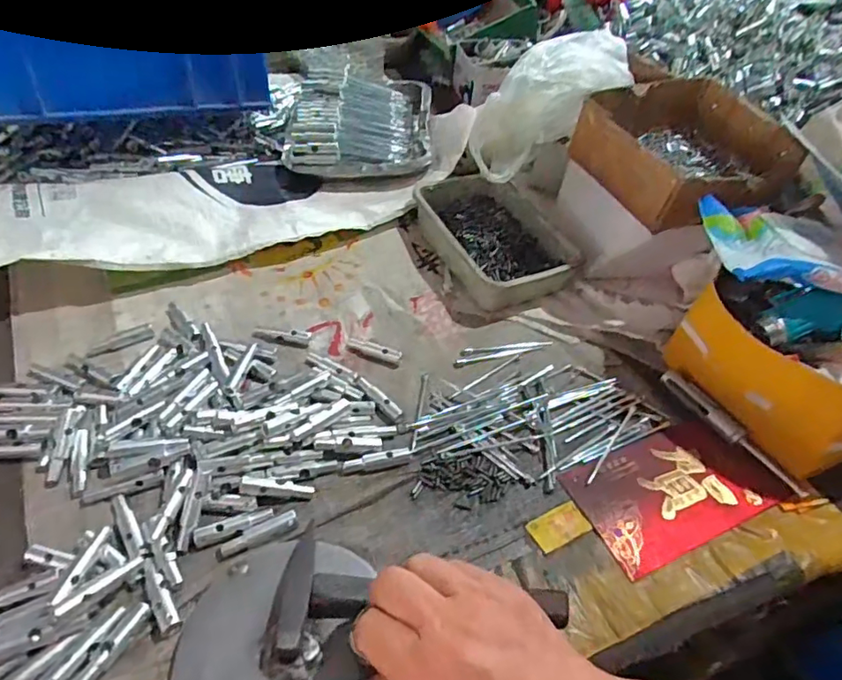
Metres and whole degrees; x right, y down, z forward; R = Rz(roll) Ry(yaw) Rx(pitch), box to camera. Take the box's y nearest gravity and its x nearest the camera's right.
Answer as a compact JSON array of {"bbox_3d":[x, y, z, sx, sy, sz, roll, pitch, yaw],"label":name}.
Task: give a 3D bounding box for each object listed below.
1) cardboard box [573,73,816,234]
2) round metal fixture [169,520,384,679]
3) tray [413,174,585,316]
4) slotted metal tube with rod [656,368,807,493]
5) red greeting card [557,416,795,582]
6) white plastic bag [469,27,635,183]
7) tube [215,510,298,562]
[{"bbox_3d":[0.255,-0.188,0.544,0.187,0.067,0.175,-20,54,-23],"label":"cardboard box"},{"bbox_3d":[-0.079,0.175,0.311,0.112,0.029,0.126,-16,53,-20],"label":"round metal fixture"},{"bbox_3d":[0.076,-0.116,0.583,0.127,0.040,0.190,-17,53,-20],"label":"tray"},{"bbox_3d":[0.250,0.073,0.446,0.015,0.015,0.132,-21,55,-23],"label":"slotted metal tube with rod"},{"bbox_3d":[0.194,0.110,0.417,0.157,0.005,0.086,-17,53,-20],"label":"red greeting card"},{"bbox_3d":[0.150,-0.251,0.582,0.226,0.110,0.076,-34,61,-31],"label":"white plastic bag"},{"bbox_3d":[-0.108,0.129,0.361,0.053,0.007,0.012,-18,53,-21],"label":"tube"}]

